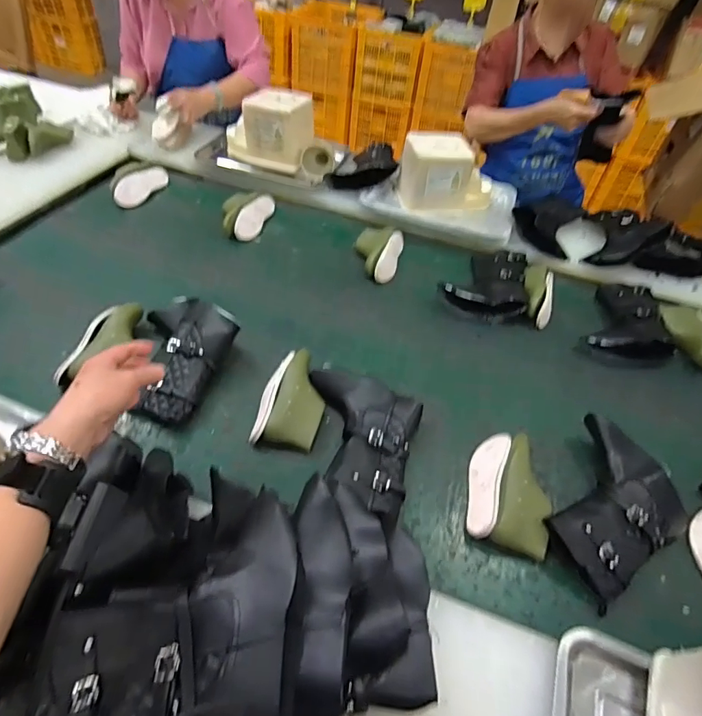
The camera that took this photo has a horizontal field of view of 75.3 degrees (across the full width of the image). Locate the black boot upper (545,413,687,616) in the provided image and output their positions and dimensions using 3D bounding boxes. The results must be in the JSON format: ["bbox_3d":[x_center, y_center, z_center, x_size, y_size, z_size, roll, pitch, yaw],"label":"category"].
[{"bbox_3d":[0.371,0.211,0.675,0.221,0.057,0.199,-23,55,-26],"label":"black boot upper"}]

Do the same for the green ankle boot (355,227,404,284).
[{"bbox_3d":[0.065,-0.256,1.077,0.106,0.053,0.172,15,48,5],"label":"green ankle boot"}]

